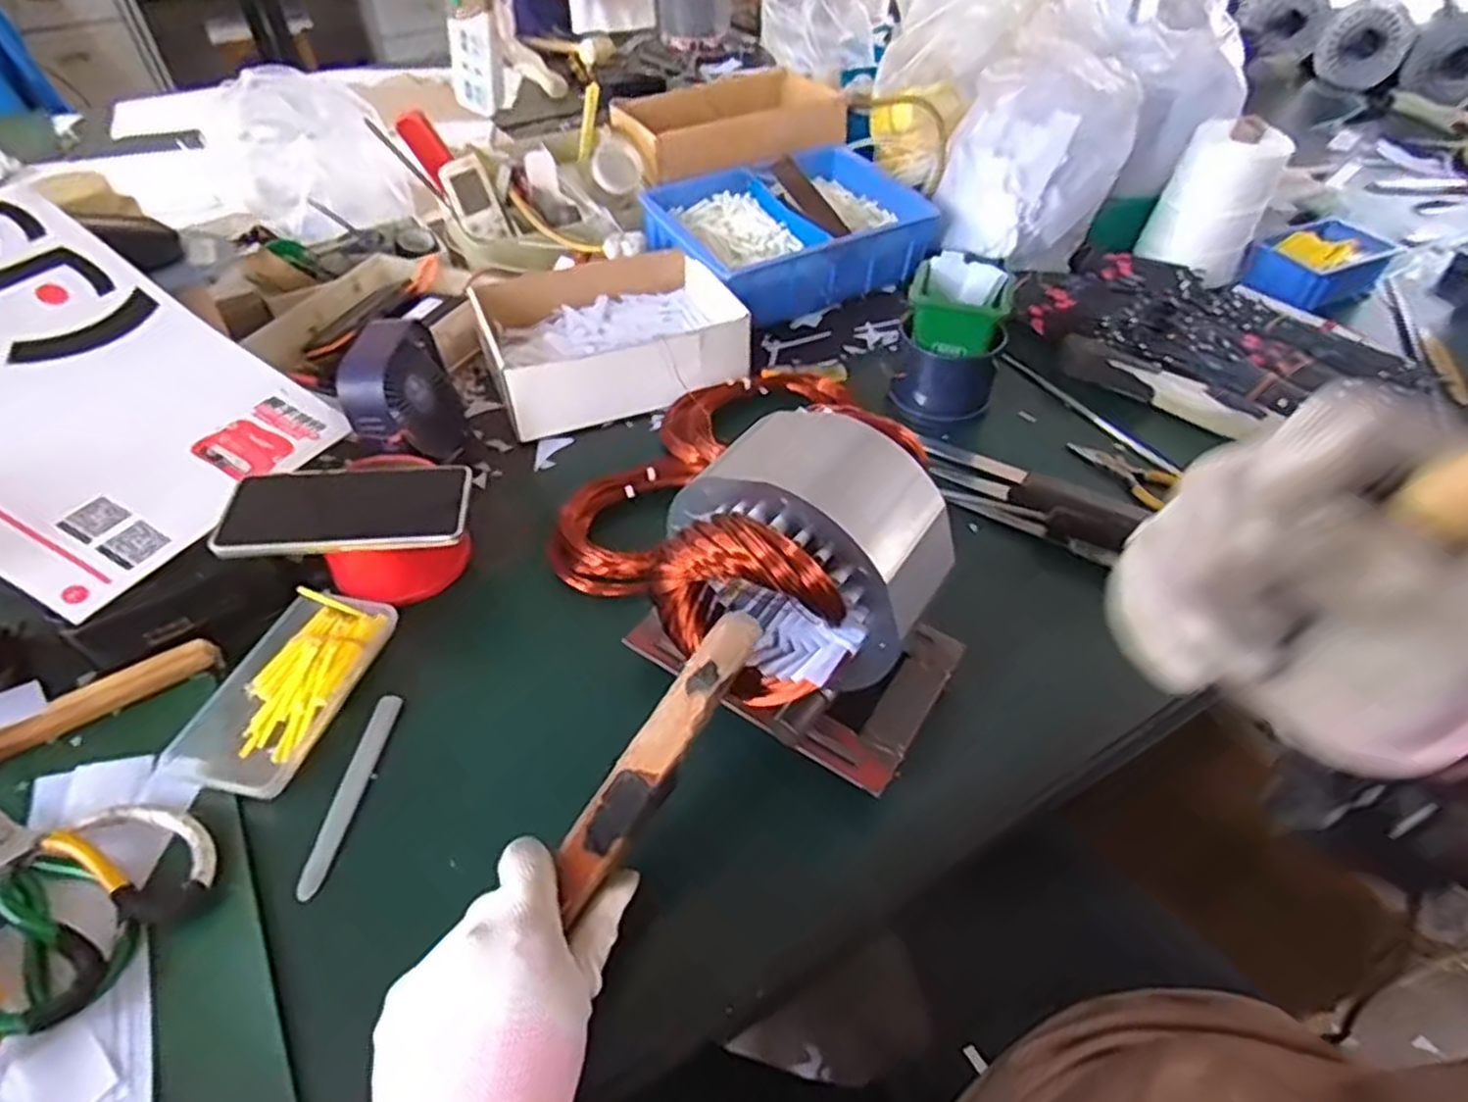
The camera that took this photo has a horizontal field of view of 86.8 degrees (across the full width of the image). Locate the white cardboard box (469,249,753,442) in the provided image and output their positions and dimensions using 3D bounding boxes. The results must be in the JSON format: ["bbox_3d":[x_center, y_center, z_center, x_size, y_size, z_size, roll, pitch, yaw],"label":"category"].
[{"bbox_3d":[-0.126,-0.221,0.787,0.239,0.067,0.196,-15,48,-15],"label":"white cardboard box"}]

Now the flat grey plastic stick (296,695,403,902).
[{"bbox_3d":[-0.238,0.146,0.481,0.015,0.007,0.129,4,46,3],"label":"flat grey plastic stick"}]

